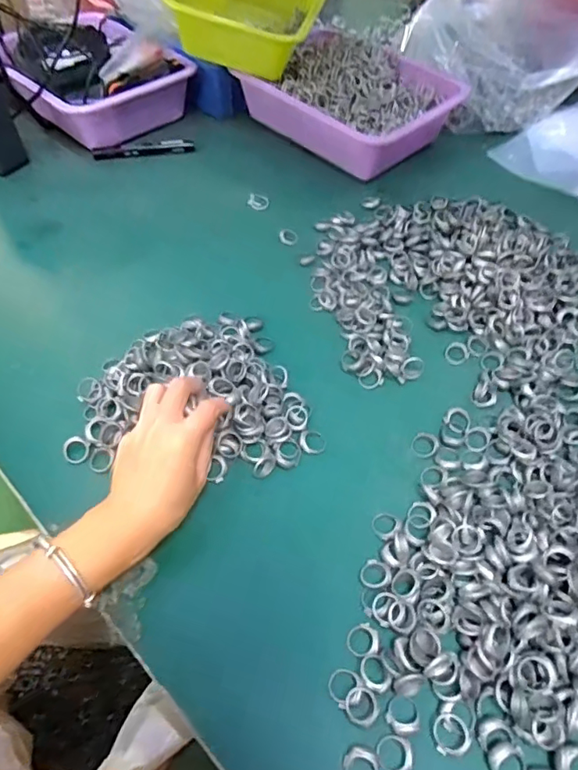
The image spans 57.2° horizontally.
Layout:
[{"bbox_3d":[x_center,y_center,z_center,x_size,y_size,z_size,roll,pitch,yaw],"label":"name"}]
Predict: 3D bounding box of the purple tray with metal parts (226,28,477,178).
[{"bbox_3d":[0.099,-0.418,0.774,0.264,0.085,0.213,35,61,24],"label":"purple tray with metal parts"}]

